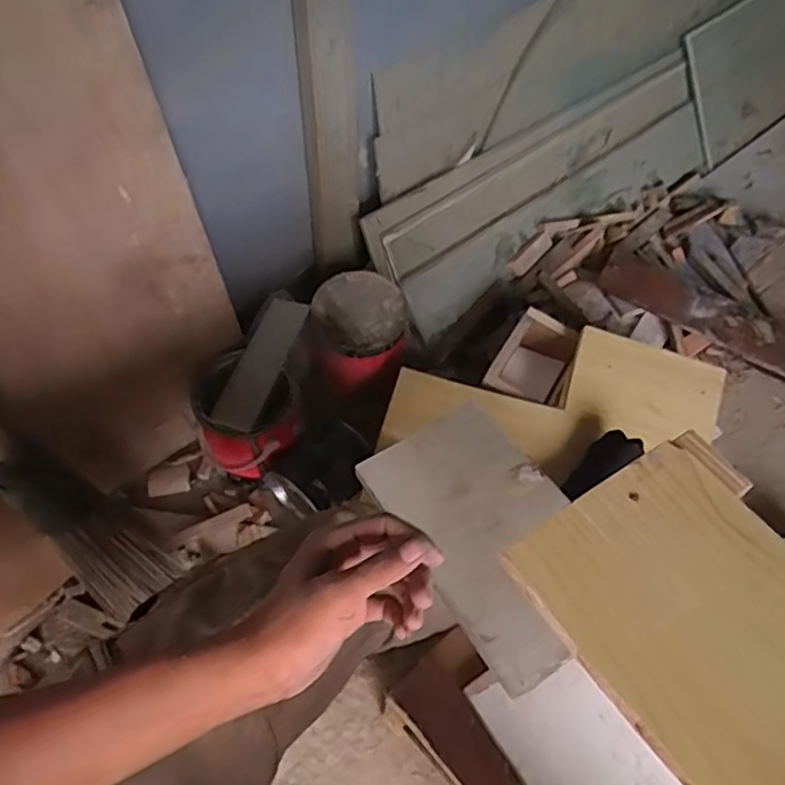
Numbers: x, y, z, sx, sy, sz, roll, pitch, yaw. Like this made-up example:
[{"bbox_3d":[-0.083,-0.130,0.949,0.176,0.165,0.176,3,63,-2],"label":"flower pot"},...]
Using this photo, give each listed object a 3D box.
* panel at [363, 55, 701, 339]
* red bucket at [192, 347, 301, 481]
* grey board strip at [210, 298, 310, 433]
[{"bbox_3d":[0.330,-0.411,1.280,0.880,0.242,0.025,-34,21,-22],"label":"panel"},{"bbox_3d":[-0.223,0.044,0.991,0.166,0.149,0.151,18,57,8],"label":"red bucket"},{"bbox_3d":[-0.196,-0.049,0.971,0.069,0.018,0.237,16,57,7],"label":"grey board strip"}]

